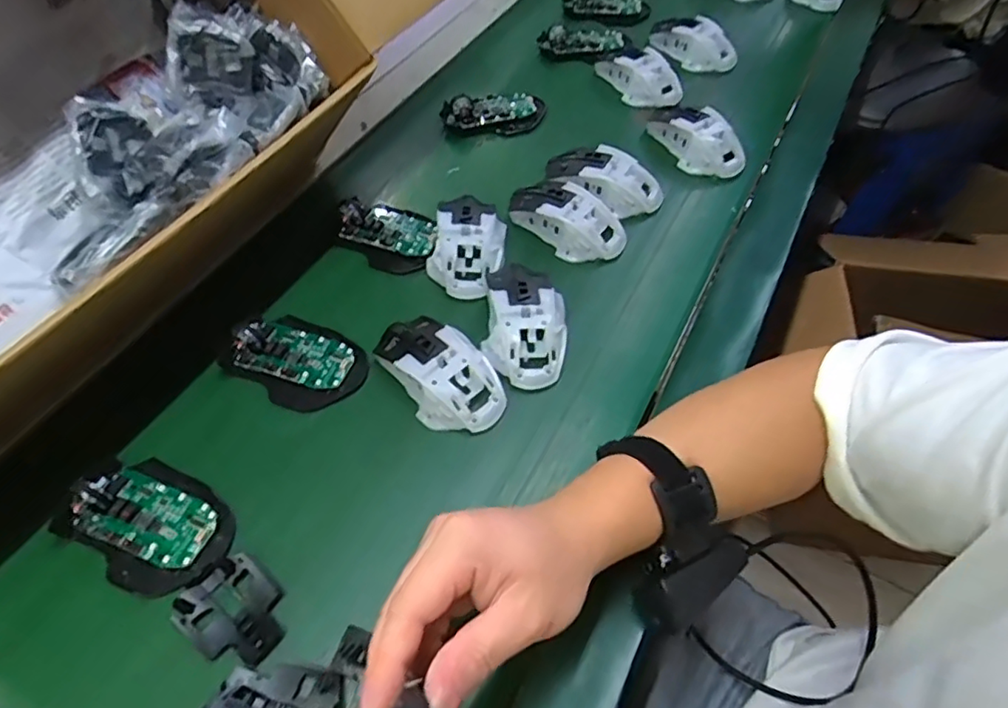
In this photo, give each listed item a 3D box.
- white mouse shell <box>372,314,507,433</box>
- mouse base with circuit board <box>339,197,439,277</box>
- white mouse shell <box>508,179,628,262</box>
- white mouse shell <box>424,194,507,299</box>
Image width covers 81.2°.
[{"bbox_3d":[-0.050,0.010,0.449,0.111,0.030,0.064,39,63,24],"label":"white mouse shell"},{"bbox_3d":[-0.107,-0.112,0.550,0.094,0.035,0.067,21,57,15],"label":"mouse base with circuit board"},{"bbox_3d":[0.059,-0.127,0.545,0.114,0.039,0.061,36,61,23],"label":"white mouse shell"},{"bbox_3d":[-0.032,-0.098,0.520,0.062,0.035,0.092,9,54,6],"label":"white mouse shell"}]

